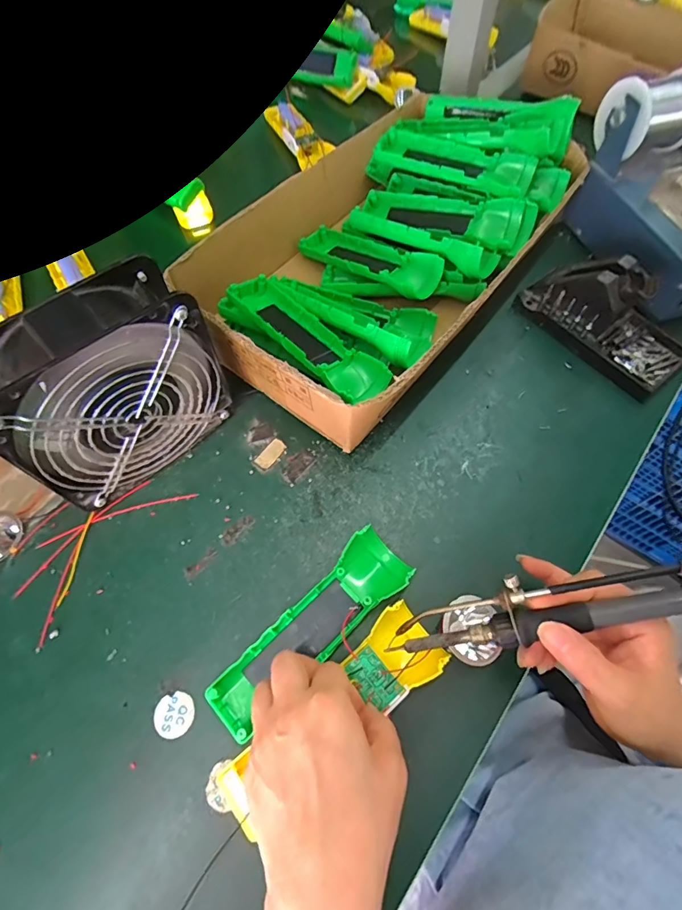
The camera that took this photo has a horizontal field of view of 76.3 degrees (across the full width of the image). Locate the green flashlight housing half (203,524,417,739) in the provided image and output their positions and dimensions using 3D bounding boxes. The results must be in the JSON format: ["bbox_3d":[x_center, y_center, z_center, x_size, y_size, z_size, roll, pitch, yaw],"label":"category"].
[{"bbox_3d":[-0.021,0.122,0.314,0.162,0.023,0.048,-38,71,-16],"label":"green flashlight housing half"}]

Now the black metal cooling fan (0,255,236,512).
[{"bbox_3d":[-0.165,-0.044,0.325,0.146,0.148,0.061,-39,72,-17],"label":"black metal cooling fan"}]

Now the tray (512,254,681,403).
[{"bbox_3d":[0.263,-0.139,0.418,0.073,0.072,0.156,-39,72,-17],"label":"tray"}]

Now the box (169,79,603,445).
[{"bbox_3d":[0.055,-0.218,0.438,0.234,0.098,0.412,37,70,15],"label":"box"}]

